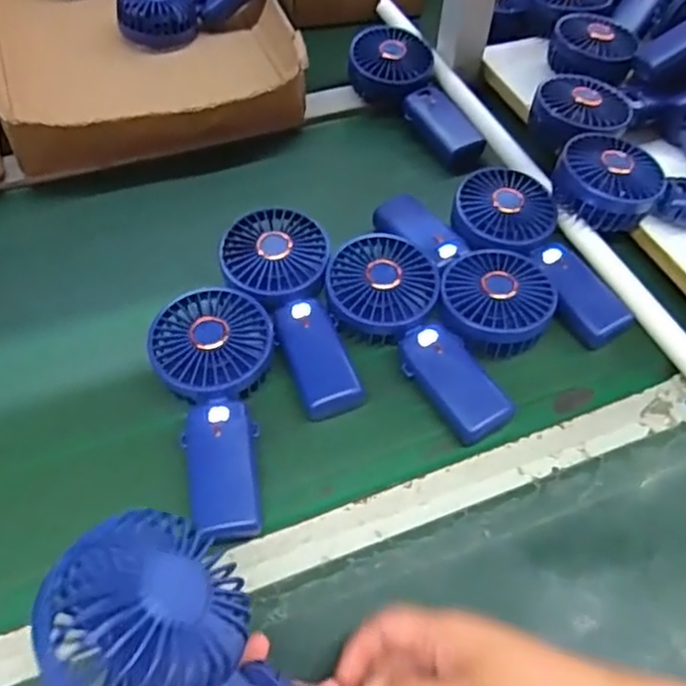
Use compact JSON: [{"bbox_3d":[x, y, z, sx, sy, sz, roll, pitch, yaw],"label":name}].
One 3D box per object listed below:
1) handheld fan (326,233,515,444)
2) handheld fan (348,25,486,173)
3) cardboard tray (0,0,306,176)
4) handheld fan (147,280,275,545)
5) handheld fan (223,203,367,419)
[{"bbox_3d":[0.050,-0.004,0.504,0.089,0.038,0.185,-19,58,-14],"label":"handheld fan"},{"bbox_3d":[0.077,-0.254,0.684,0.067,0.052,0.183,-31,62,-21],"label":"handheld fan"},{"bbox_3d":[-0.258,-0.393,0.781,0.316,0.077,0.527,-16,57,-14],"label":"cardboard tray"},{"bbox_3d":[-0.095,0.045,0.469,0.083,0.039,0.180,1,56,-1],"label":"handheld fan"},{"bbox_3d":[-0.045,-0.025,0.522,0.079,0.048,0.186,-10,57,-8],"label":"handheld fan"}]

